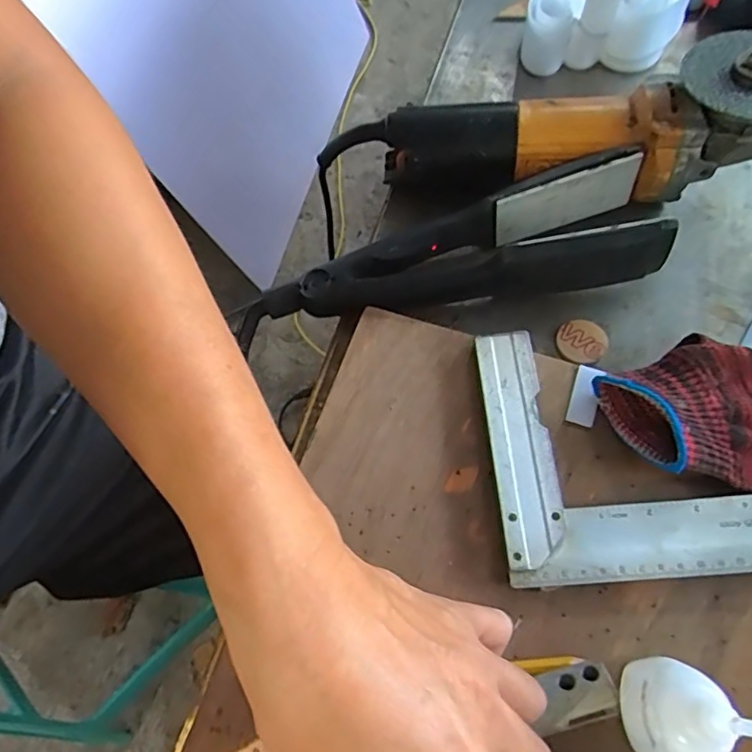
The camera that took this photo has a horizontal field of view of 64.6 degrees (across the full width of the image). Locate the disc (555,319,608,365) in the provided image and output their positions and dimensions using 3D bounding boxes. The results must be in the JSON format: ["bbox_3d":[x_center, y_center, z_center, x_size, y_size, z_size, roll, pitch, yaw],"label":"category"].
[{"bbox_3d":[0.140,-0.024,0.405,0.032,0.004,0.032,-1,62,2],"label":"disc"}]

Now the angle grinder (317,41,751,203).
[{"bbox_3d":[0.123,-0.164,0.433,0.339,0.076,0.105,-3,62,14],"label":"angle grinder"}]

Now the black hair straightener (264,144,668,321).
[{"bbox_3d":[0.055,-0.088,0.411,0.272,0.057,0.076,-9,64,-2],"label":"black hair straightener"}]

